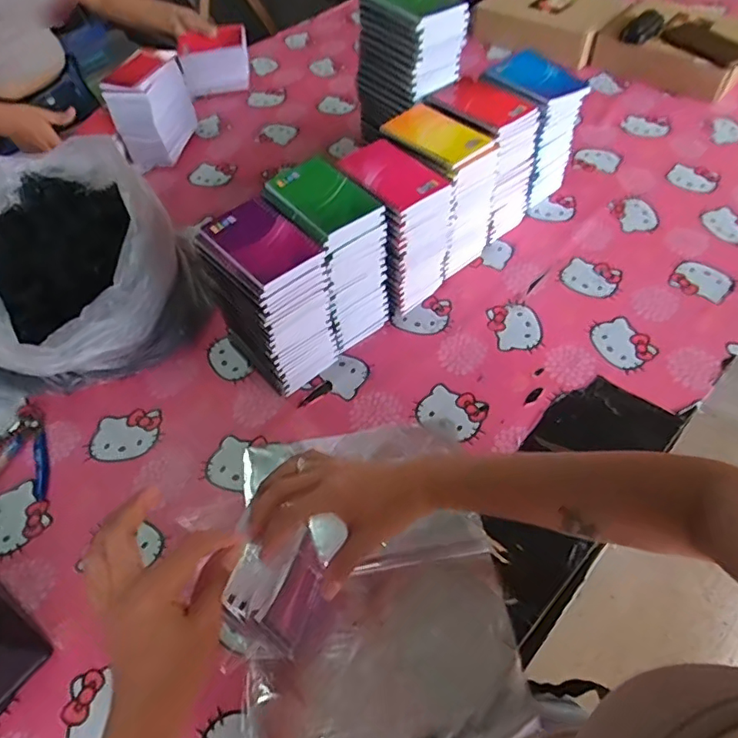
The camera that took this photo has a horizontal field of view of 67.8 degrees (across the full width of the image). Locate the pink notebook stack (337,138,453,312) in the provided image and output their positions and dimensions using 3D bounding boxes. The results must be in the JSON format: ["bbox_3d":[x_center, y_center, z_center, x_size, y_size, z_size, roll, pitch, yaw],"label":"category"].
[{"bbox_3d":[0.040,-0.188,0.744,0.104,0.194,0.136,-28,56,-15],"label":"pink notebook stack"}]

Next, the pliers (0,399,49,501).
[{"bbox_3d":[-0.422,0.096,0.670,0.077,0.011,0.137,-8,53,-1],"label":"pliers"}]

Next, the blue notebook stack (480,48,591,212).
[{"bbox_3d":[0.245,-0.363,0.858,0.106,0.196,0.127,-35,58,-20],"label":"blue notebook stack"}]

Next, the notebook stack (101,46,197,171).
[{"bbox_3d":[-0.395,-0.475,1.007,0.097,0.158,0.171,0,53,5],"label":"notebook stack"}]

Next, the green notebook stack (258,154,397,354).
[{"bbox_3d":[-0.047,-0.143,0.713,0.101,0.198,0.135,-34,58,-19],"label":"green notebook stack"}]

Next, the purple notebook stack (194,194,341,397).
[{"bbox_3d":[-0.114,-0.082,0.666,0.099,0.199,0.129,-37,59,-21],"label":"purple notebook stack"}]

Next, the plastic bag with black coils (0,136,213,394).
[{"bbox_3d":[-0.419,-0.147,0.764,0.292,0.181,0.358,-30,56,-17],"label":"plastic bag with black coils"}]

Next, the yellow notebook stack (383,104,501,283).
[{"bbox_3d":[0.097,-0.245,0.781,0.106,0.192,0.142,-38,59,-22],"label":"yellow notebook stack"}]

